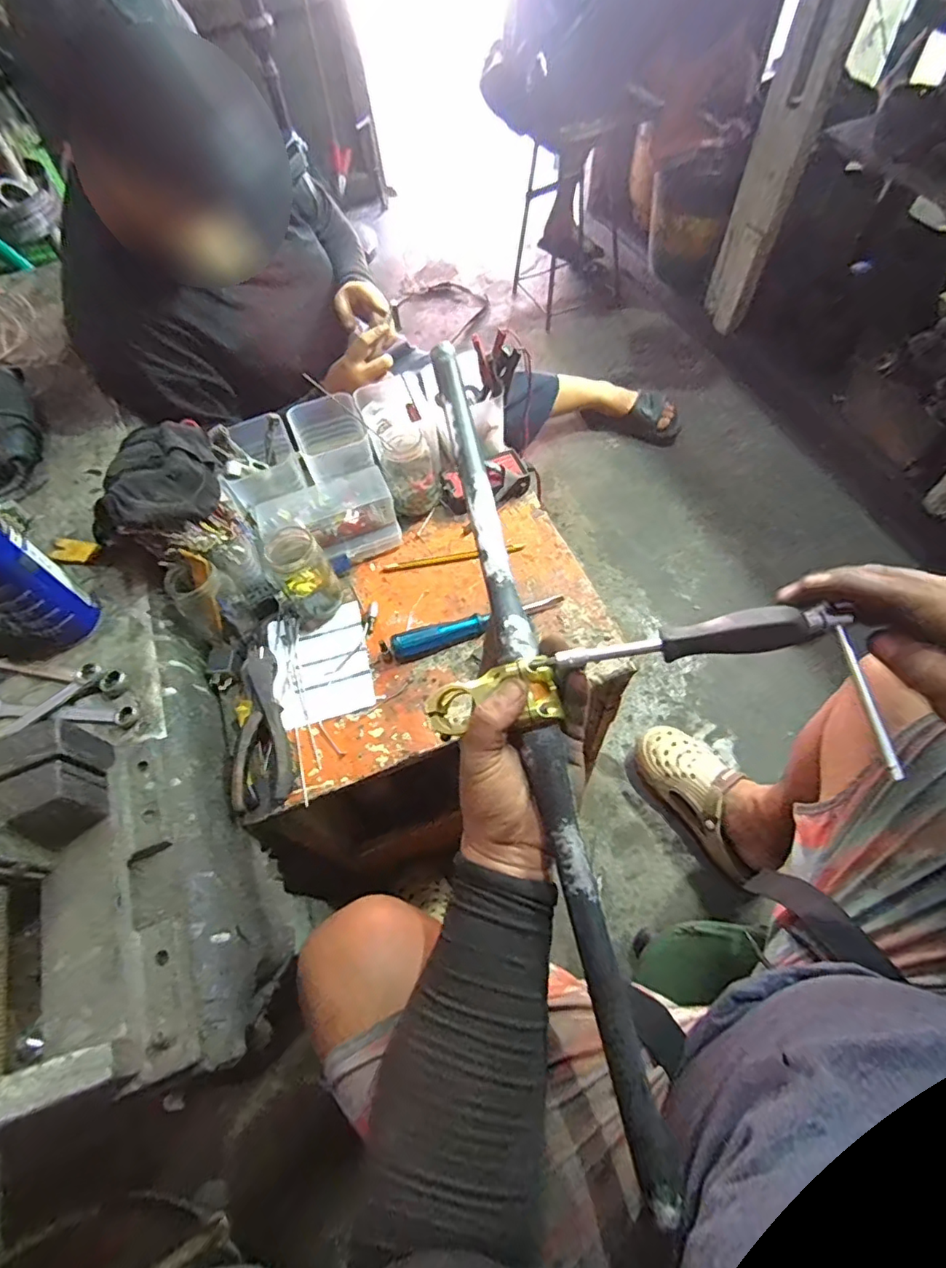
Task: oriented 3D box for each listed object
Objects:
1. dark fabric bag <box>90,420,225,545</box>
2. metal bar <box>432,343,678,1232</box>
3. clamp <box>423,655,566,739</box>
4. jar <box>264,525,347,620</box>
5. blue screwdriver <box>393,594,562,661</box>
[{"bbox_3d":[-0.341,-0.163,0.591,0.108,0.064,0.156,0,60,4],"label":"dark fabric bag"},{"bbox_3d":[0.042,0.050,0.385,0.027,0.018,0.579,-13,76,-3],"label":"metal bar"},{"bbox_3d":[0.013,0.047,0.381,0.092,0.027,0.041,-15,59,10],"label":"clamp"},{"bbox_3d":[-0.185,-0.066,0.620,0.060,0.101,0.056,-36,63,-16],"label":"jar"},{"bbox_3d":[0.006,-0.013,0.625,0.198,0.026,0.025,-19,60,-7],"label":"blue screwdriver"}]

